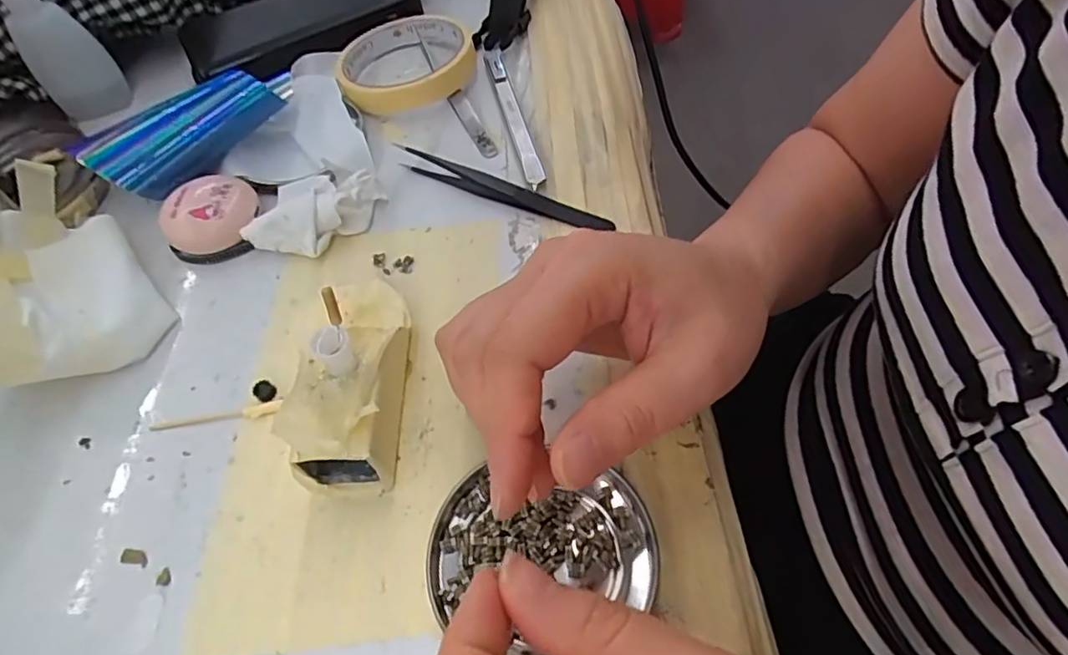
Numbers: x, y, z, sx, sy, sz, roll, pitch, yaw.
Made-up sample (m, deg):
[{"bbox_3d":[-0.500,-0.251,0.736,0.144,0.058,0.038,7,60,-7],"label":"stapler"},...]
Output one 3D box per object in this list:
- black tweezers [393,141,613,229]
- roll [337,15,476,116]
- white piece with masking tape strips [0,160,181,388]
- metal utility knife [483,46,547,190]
[{"bbox_3d":[-0.020,-0.076,0.317,0.123,0.013,0.011,22,61,18],"label":"black tweezers"},{"bbox_3d":[-0.082,-0.172,0.378,0.084,0.019,0.087,-2,56,3],"label":"roll"},{"bbox_3d":[-0.229,-0.026,0.275,0.068,0.060,0.107,-37,61,-18],"label":"white piece with masking tape strips"},{"bbox_3d":[-0.013,-0.129,0.352,0.011,0.004,0.134,-14,57,-4],"label":"metal utility knife"}]

